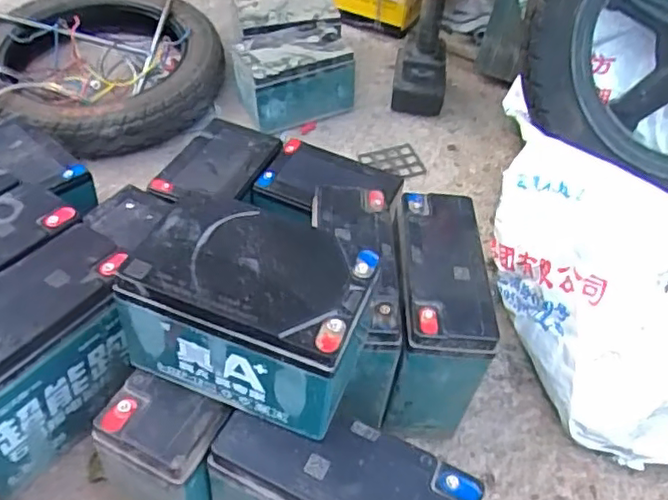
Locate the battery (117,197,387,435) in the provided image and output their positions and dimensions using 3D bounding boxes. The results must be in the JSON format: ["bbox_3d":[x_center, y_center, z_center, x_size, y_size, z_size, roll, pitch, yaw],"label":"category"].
[{"bbox_3d":[-0.055,0.044,0.434,0.159,0.102,0.100,18,44,9],"label":"battery"}]

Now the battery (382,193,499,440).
[{"bbox_3d":[0.089,0.062,0.614,0.079,0.154,0.182,7,44,-3],"label":"battery"}]

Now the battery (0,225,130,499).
[{"bbox_3d":[-0.245,0.099,0.540,0.086,0.171,0.169,34,50,23],"label":"battery"}]

